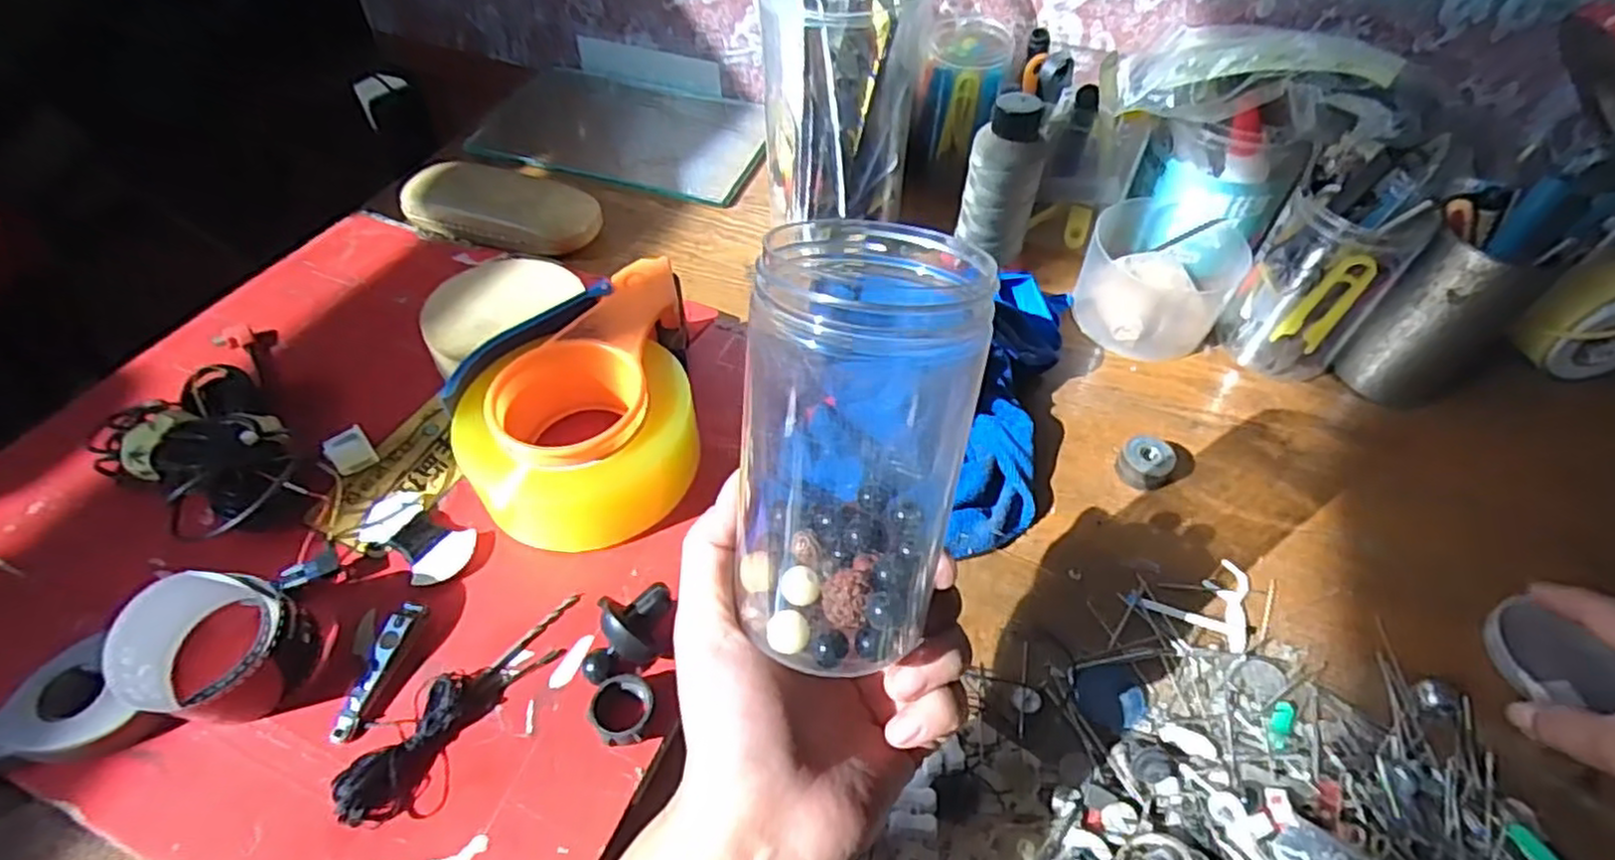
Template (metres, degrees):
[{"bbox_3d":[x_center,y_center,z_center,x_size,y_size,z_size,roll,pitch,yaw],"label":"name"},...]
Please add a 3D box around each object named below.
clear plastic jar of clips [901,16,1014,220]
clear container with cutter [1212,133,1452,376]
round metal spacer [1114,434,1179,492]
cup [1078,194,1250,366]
[{"bbox_3d":[0.119,-0.249,0.600,0.063,0.131,0.064,12,50,8],"label":"clear plastic jar of clips"},{"bbox_3d":[0.320,-0.099,0.458,0.069,0.136,0.067,38,58,26],"label":"clear container with cutter"},{"bbox_3d":[0.197,0.020,0.432,0.029,0.021,0.025,33,56,23],"label":"round metal spacer"},{"bbox_3d":[0.239,-0.104,0.506,0.097,0.064,0.099,1,49,-1],"label":"cup"}]

